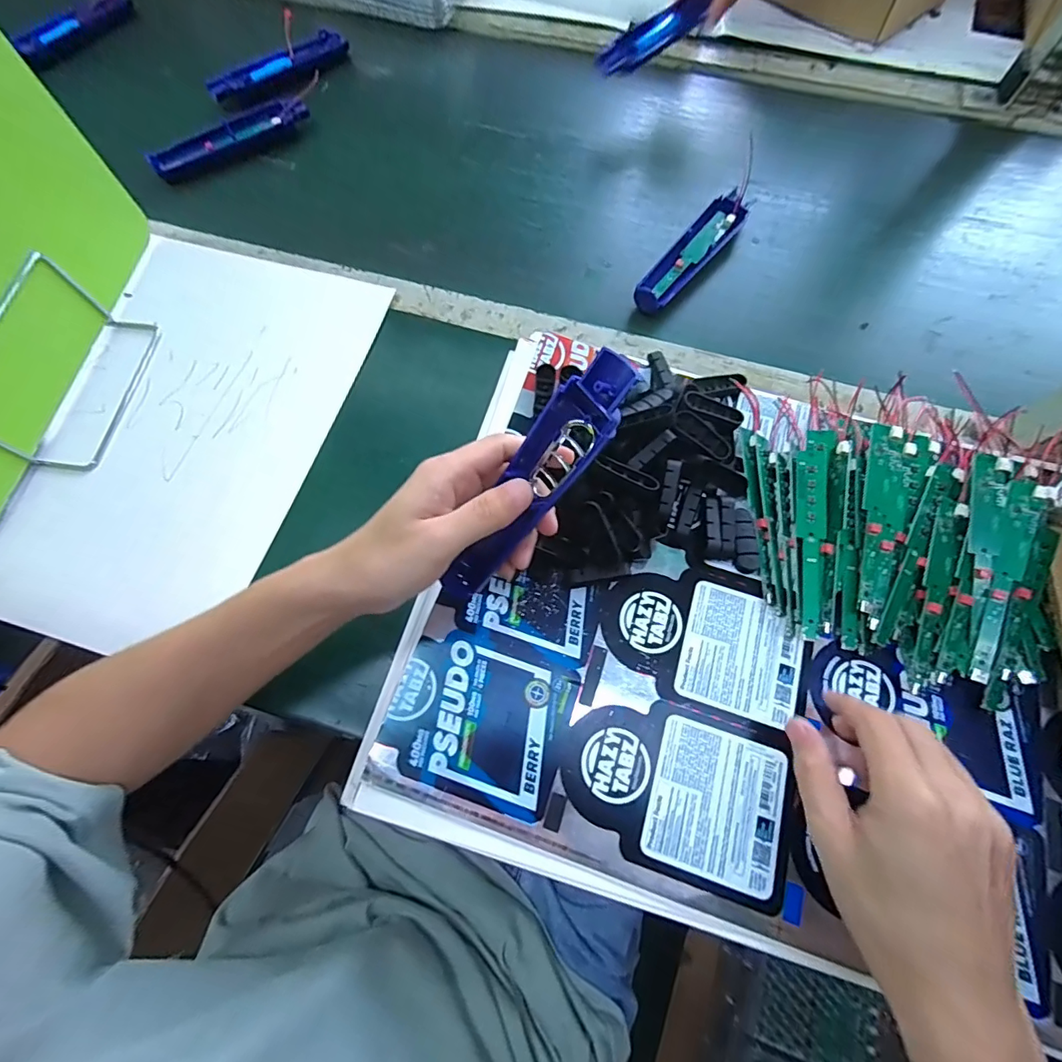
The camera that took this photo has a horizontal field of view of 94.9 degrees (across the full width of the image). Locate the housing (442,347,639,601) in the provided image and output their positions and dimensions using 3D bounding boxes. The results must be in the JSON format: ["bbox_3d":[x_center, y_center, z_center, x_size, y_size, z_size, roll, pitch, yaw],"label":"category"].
[{"bbox_3d":[-0.001,-0.021,0.283,0.039,0.178,0.016,45,31,15],"label":"housing"}]

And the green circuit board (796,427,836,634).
[{"bbox_3d":[0.205,-0.003,0.358,0.022,0.009,0.159,10,75,19],"label":"green circuit board"}]

